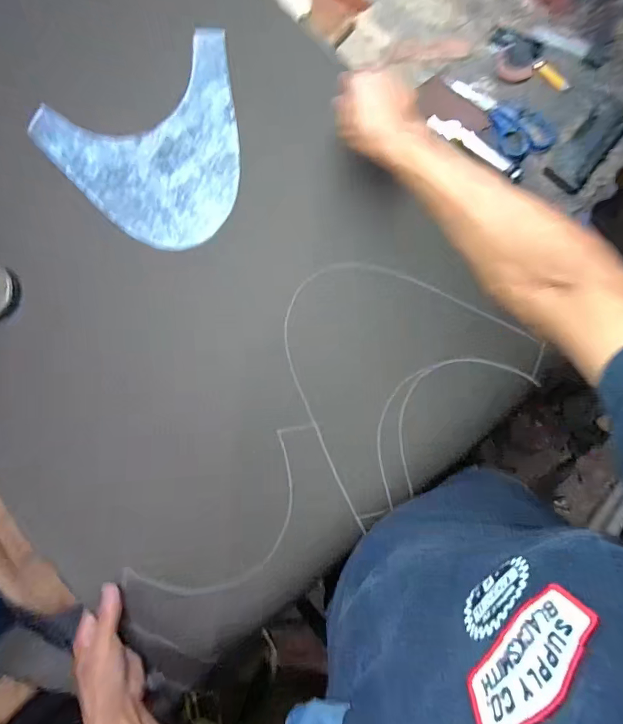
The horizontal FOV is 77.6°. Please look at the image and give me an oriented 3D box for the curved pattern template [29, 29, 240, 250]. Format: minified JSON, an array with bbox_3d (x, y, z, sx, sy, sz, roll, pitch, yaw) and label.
[{"bbox_3d":[-0.207,-0.290,0.548,0.279,0.010,0.259,-28,87,0],"label":"curved pattern template"}]

